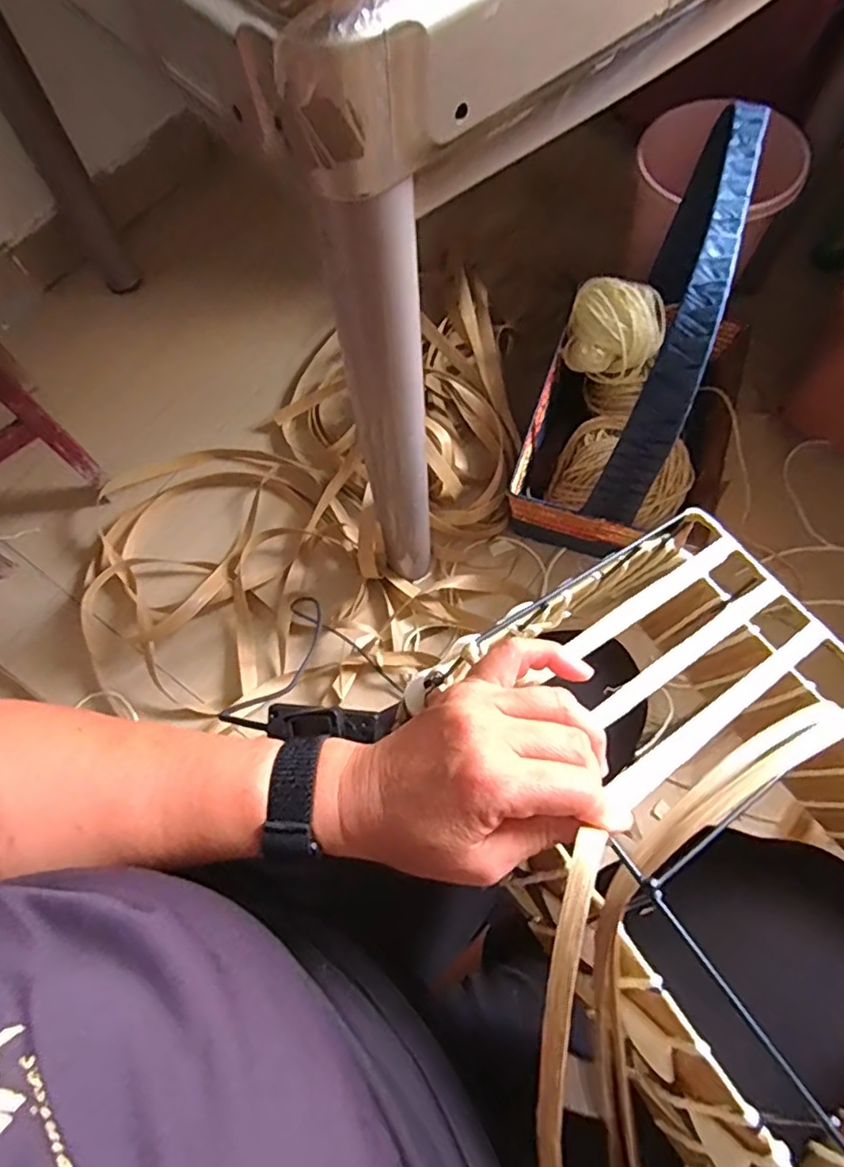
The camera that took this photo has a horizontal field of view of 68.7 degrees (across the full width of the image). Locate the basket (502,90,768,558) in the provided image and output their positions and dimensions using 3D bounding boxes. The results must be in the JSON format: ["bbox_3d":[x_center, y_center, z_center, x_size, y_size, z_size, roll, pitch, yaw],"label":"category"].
[{"bbox_3d":[0.312,-0.293,0.821,0.272,0.480,0.445,18,67,9],"label":"basket"}]

